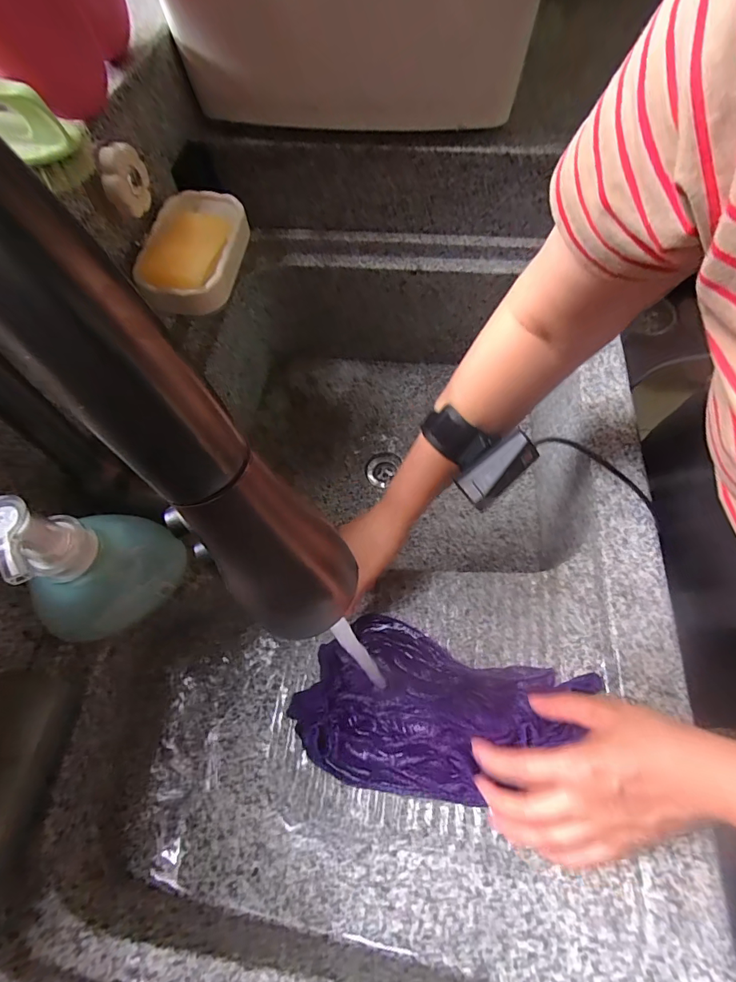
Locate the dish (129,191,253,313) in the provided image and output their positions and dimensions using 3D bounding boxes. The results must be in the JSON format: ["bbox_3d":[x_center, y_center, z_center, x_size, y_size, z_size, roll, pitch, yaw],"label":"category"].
[{"bbox_3d":[-0.174,-0.248,0.459,0.093,0.035,0.151,3,63,3],"label":"dish"}]

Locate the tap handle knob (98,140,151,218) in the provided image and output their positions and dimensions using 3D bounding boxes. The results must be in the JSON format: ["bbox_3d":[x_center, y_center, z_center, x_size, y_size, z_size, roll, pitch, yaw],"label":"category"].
[{"bbox_3d":[-0.220,-0.283,0.403,0.022,0.053,0.050,8,63,5],"label":"tap handle knob"}]

